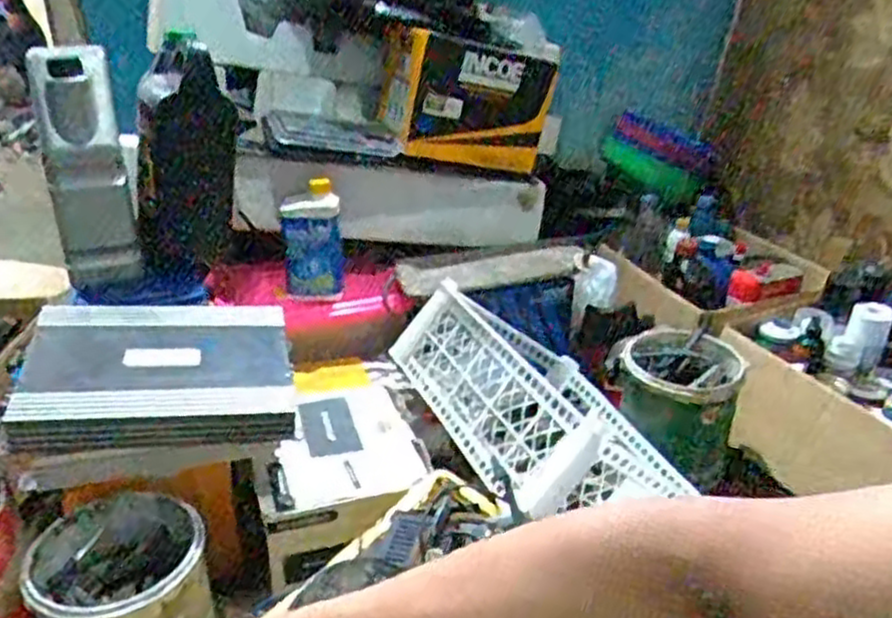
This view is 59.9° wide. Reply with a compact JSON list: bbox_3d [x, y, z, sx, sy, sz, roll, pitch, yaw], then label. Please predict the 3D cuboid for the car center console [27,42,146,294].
[{"bbox_3d":[-0.485,-0.183,1.047,0.101,0.305,0.081,-13,30,-24],"label":"car center console"}]

